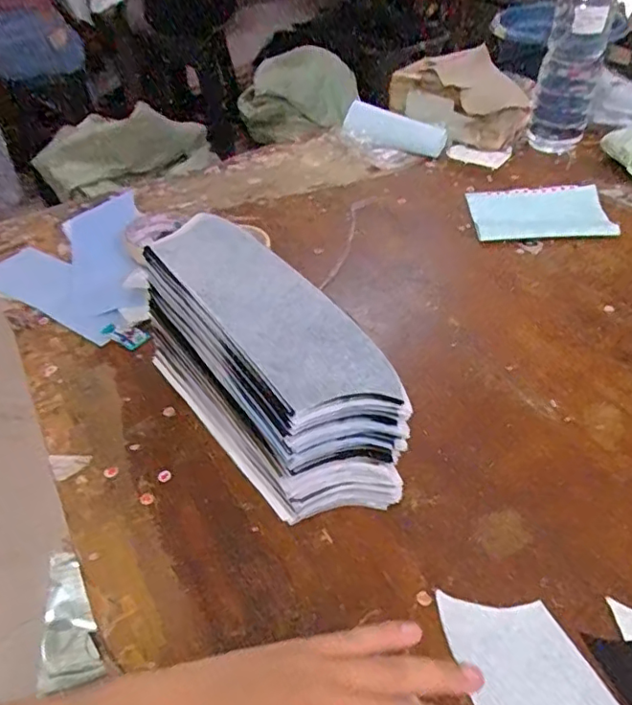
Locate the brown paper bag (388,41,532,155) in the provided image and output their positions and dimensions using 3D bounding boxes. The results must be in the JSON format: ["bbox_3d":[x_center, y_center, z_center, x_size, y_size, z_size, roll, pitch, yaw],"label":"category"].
[{"bbox_3d":[0.214,-0.385,0.876,0.112,0.108,0.195,-25,47,-19],"label":"brown paper bag"}]

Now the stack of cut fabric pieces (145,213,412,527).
[{"bbox_3d":[-0.045,0.009,0.468,0.102,0.132,0.282,-31,49,-24],"label":"stack of cut fabric pieces"}]

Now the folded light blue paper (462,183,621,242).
[{"bbox_3d":[0.278,-0.177,0.722,0.160,0.010,0.119,-2,44,4],"label":"folded light blue paper"}]

